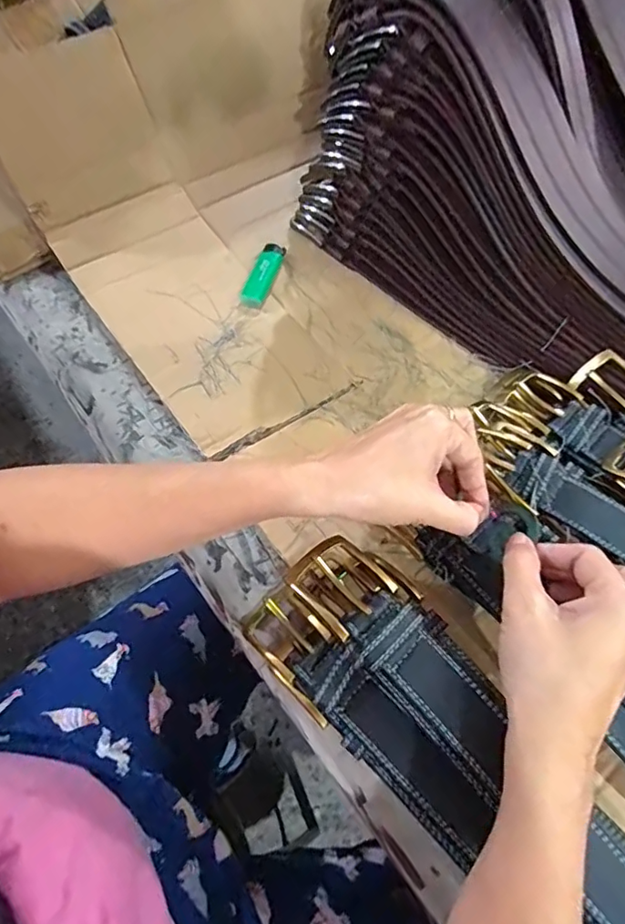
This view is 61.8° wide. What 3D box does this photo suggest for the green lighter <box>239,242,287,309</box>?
[{"bbox_3d":[-0.048,-0.185,0.514,0.023,0.011,0.083,16,63,9],"label":"green lighter"}]

